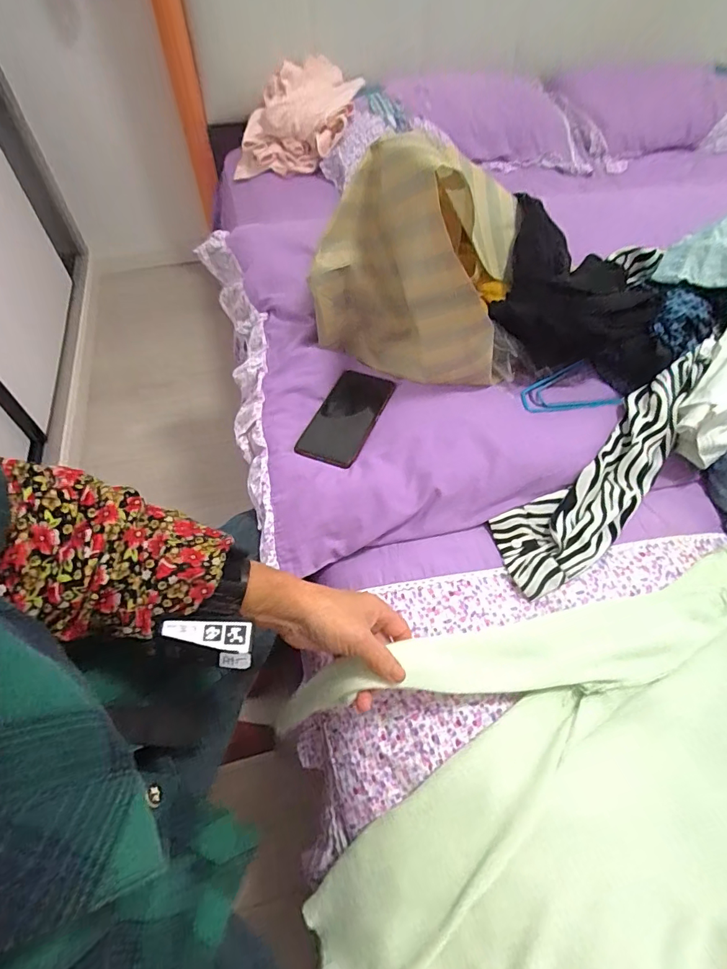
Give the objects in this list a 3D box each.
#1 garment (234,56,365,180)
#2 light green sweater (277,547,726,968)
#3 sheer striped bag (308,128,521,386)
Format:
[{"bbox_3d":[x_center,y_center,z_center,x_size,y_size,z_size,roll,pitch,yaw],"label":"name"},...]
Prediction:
[{"bbox_3d":[-0.181,-1.014,1.275,0.327,0.149,0.345,2,56,0],"label":"garment"},{"bbox_3d":[0.262,0.315,0.365,0.587,0.075,0.449,-15,58,-8],"label":"light green sweater"},{"bbox_3d":[0.085,-0.322,0.625,0.254,0.235,0.290,15,57,8],"label":"sheer striped bag"}]

